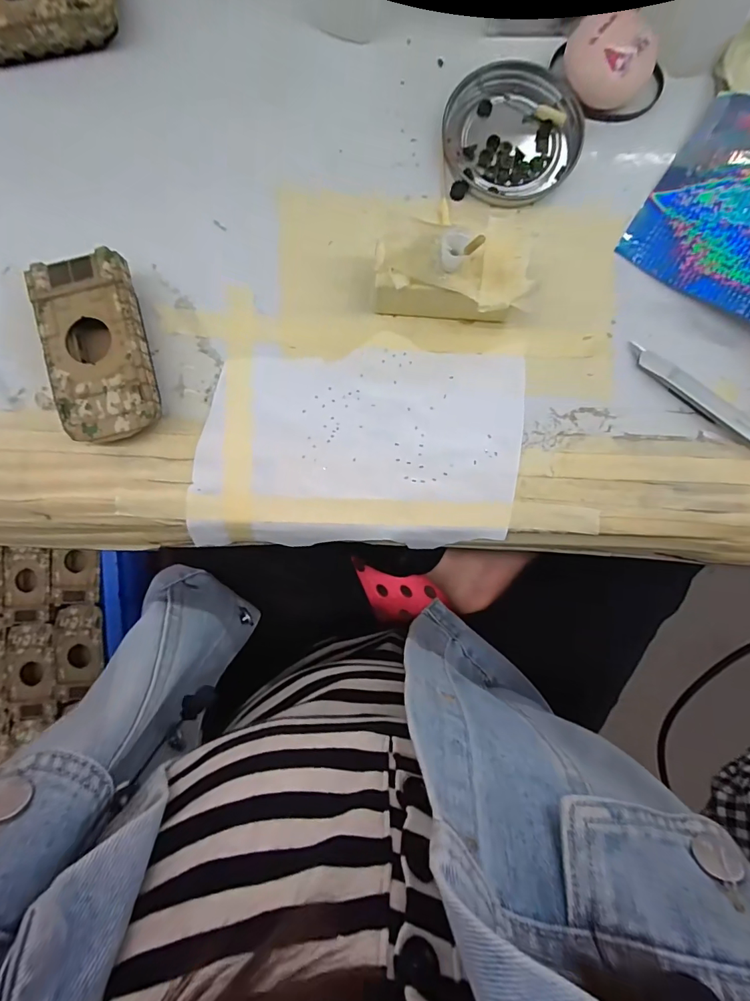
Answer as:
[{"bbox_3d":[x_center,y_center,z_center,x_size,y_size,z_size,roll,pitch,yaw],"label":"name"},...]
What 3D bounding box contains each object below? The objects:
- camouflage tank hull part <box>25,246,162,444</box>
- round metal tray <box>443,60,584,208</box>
[{"bbox_3d":[-0.150,-0.081,0.247,0.051,0.025,0.096,-13,89,0],"label":"camouflage tank hull part"},{"bbox_3d":[0.079,-0.216,0.260,0.075,0.009,0.081,0,88,0],"label":"round metal tray"}]

